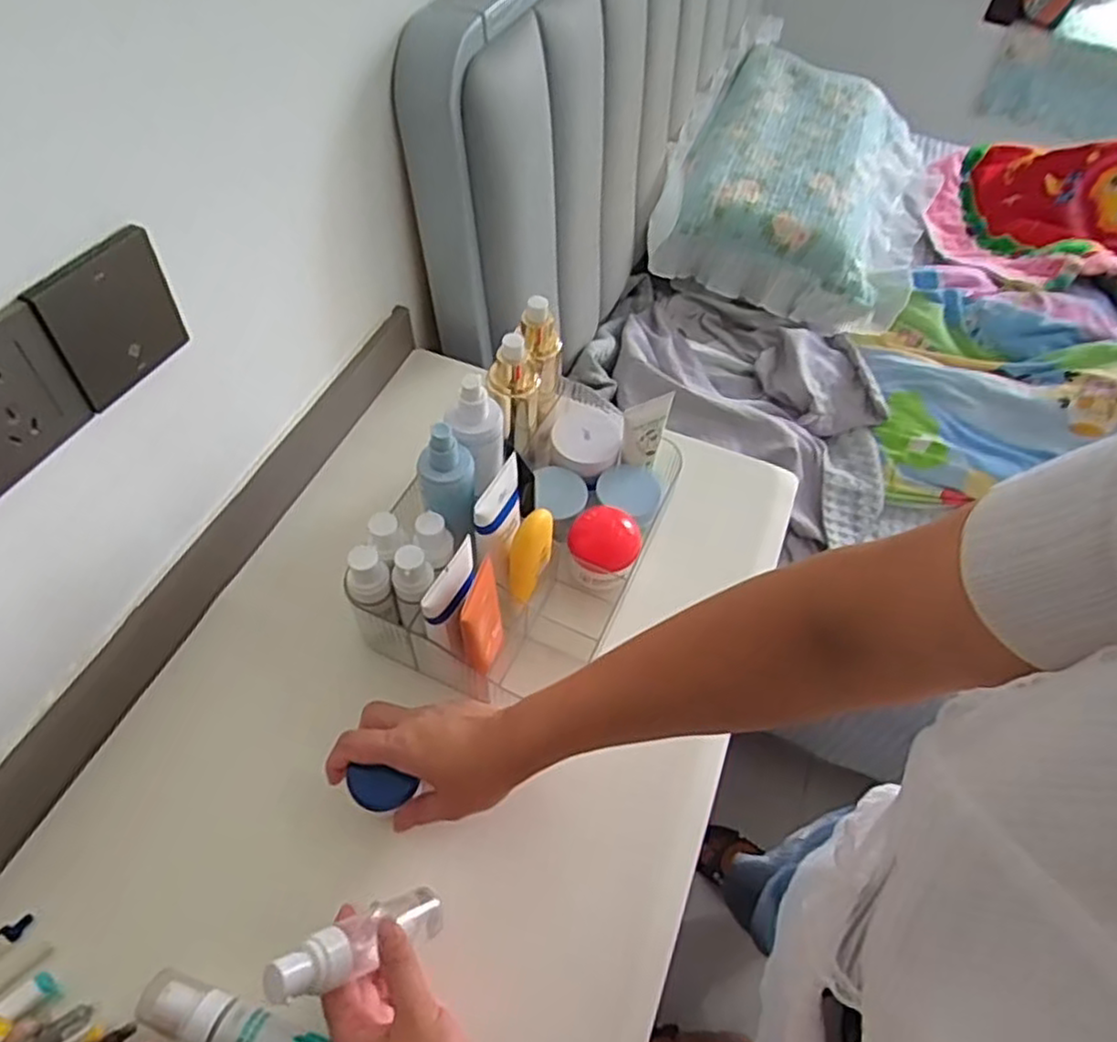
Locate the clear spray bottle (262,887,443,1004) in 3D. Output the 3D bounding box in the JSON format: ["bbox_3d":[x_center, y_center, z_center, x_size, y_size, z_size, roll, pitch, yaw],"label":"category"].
[{"bbox_3d":[-0.117,0.252,0.439,0.032,0.024,0.124,50,20,26],"label":"clear spray bottle"}]

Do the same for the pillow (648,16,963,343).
[{"bbox_3d":[0.486,-0.656,1.381,0.466,0.219,0.675,23,56,12],"label":"pillow"}]

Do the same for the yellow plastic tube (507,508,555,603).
[{"bbox_3d":[-0.023,0.026,0.590,0.027,0.080,0.031,18,21,8],"label":"yellow plastic tube"}]

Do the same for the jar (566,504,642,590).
[{"bbox_3d":[0.040,0.023,0.652,0.061,0.050,0.059,2,54,-3],"label":"jar"}]

